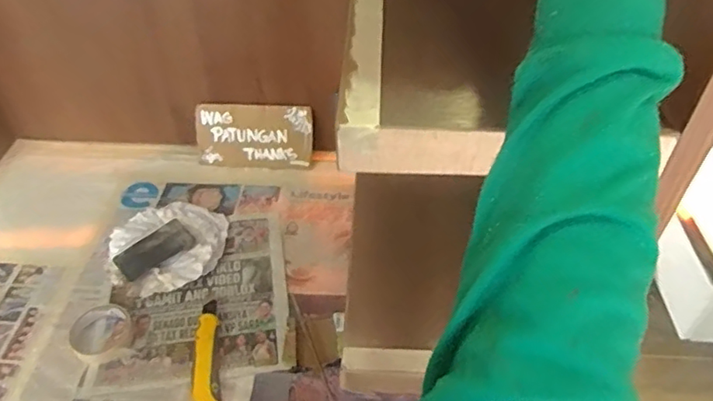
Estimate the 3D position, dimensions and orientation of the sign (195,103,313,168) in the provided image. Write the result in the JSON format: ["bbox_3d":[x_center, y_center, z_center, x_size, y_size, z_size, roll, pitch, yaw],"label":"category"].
[{"bbox_3d":[-0.199,-0.127,1.084,0.222,0.117,0.013,2,20,0],"label":"sign"}]

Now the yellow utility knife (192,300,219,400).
[{"bbox_3d":[-0.211,0.218,0.788,0.037,0.021,0.169,-9,45,-10],"label":"yellow utility knife"}]

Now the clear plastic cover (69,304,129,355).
[{"bbox_3d":[-0.382,0.189,0.835,0.076,0.009,0.081,33,53,29],"label":"clear plastic cover"}]

